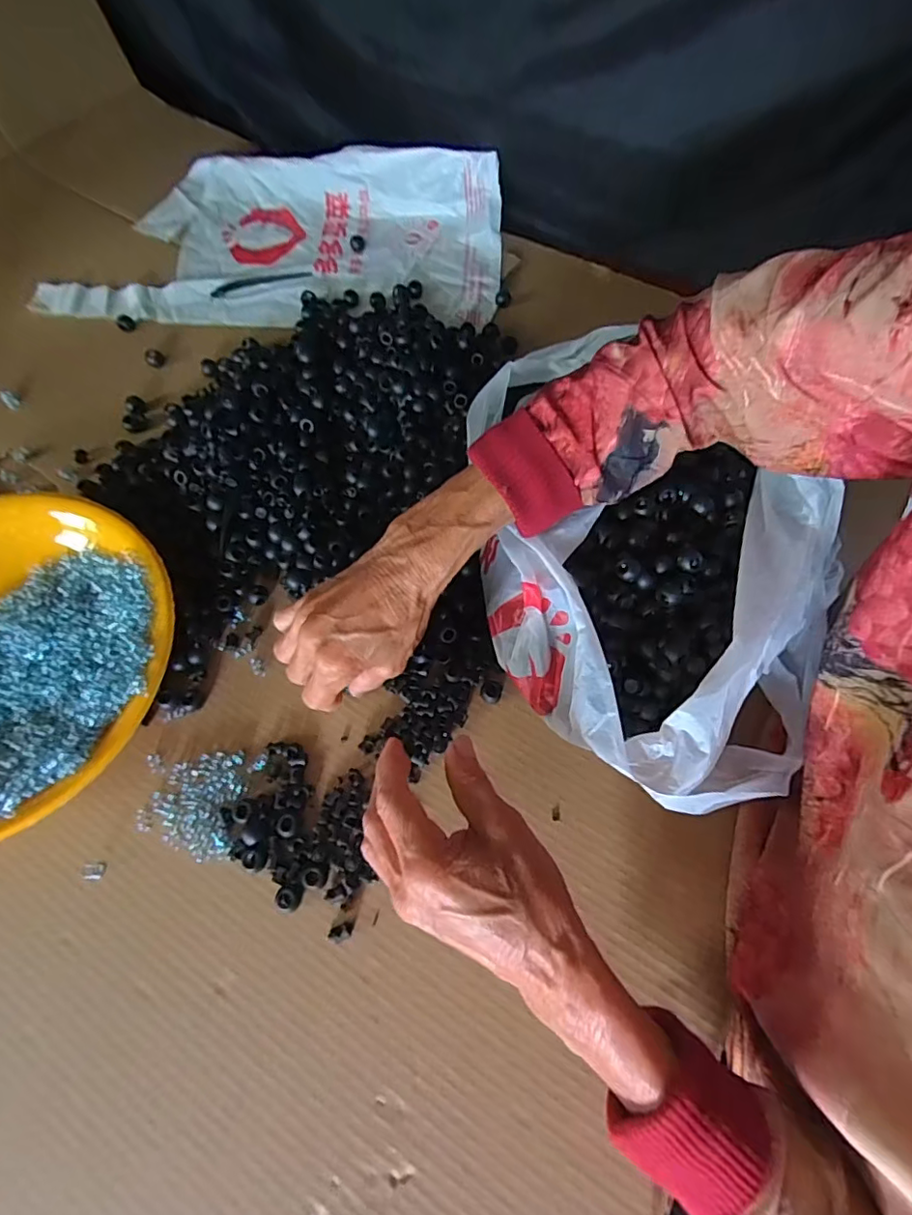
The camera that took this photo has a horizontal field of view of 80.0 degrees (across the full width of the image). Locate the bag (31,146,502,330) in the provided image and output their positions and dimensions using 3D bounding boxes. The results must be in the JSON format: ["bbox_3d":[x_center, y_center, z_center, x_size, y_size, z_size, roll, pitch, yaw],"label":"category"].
[{"bbox_3d":[-0.184,-0.395,0.570,0.460,0.051,0.242,5,66,3],"label":"bag"}]

